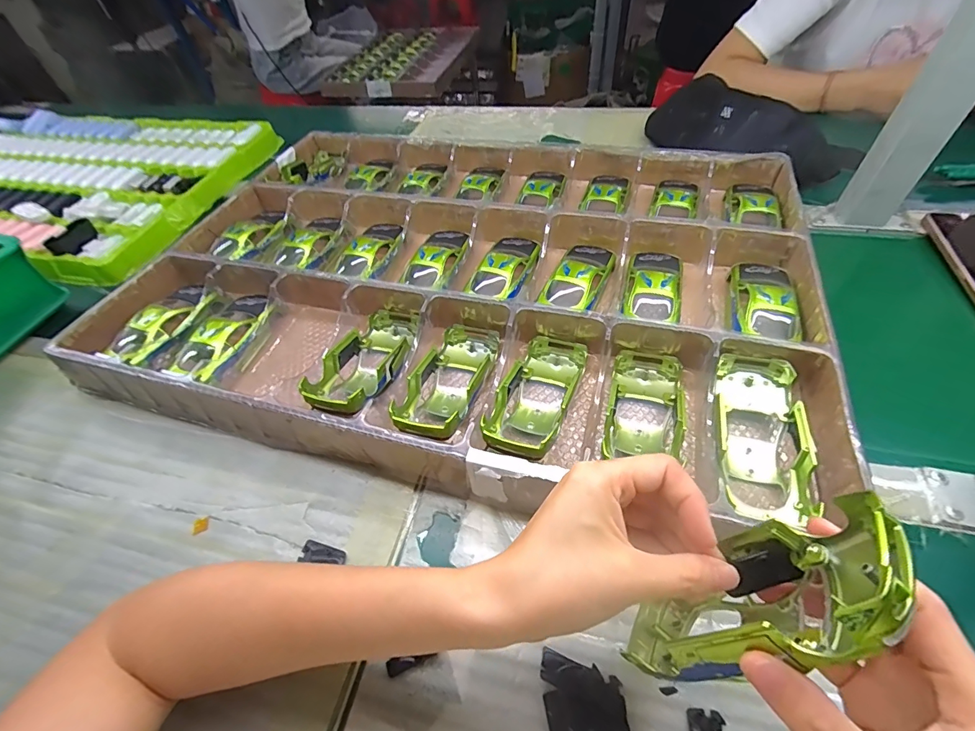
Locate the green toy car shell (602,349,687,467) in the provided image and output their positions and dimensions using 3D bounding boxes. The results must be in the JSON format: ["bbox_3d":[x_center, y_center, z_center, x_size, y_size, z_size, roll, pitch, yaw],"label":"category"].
[{"bbox_3d":[0.127,0.030,0.341,0.058,0.028,0.095,8,53,12],"label":"green toy car shell"}]

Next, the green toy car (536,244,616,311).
[{"bbox_3d":[0.093,-0.090,0.423,0.049,0.029,0.104,18,55,19],"label":"green toy car"}]

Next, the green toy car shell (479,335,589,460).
[{"bbox_3d":[0.039,0.022,0.341,0.055,0.041,0.133,14,54,17],"label":"green toy car shell"}]

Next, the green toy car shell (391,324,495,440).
[{"bbox_3d":[-0.030,0.014,0.359,0.055,0.045,0.132,10,45,12],"label":"green toy car shell"}]

